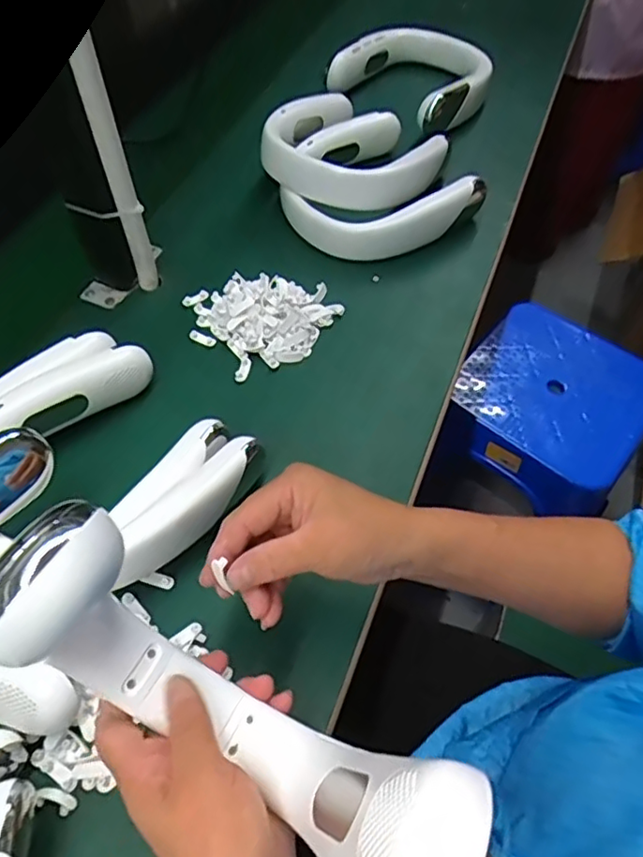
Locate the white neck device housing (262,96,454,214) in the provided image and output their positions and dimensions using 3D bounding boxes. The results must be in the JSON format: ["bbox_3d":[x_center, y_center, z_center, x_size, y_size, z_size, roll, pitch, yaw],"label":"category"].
[{"bbox_3d":[0.027,-0.313,0.671,0.175,0.043,0.163,36,62,19],"label":"white neck device housing"}]

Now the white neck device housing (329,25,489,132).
[{"bbox_3d":[0.112,-0.454,0.792,0.152,0.077,0.182,-35,65,-23],"label":"white neck device housing"}]

